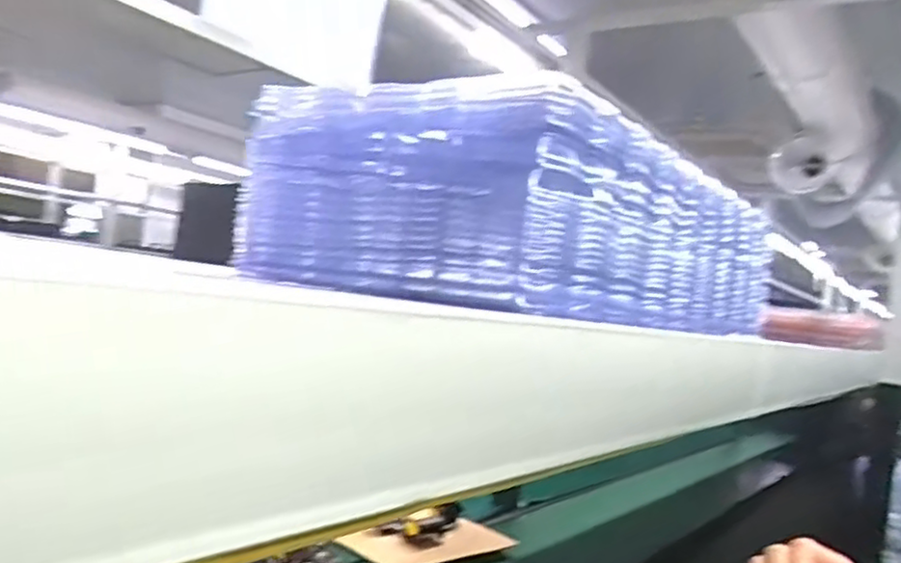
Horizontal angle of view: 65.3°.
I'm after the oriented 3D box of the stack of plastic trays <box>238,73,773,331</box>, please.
[{"bbox_3d":[0.079,-0.029,0.491,0.192,0.094,0.375,8,1,36],"label":"stack of plastic trays"}]

